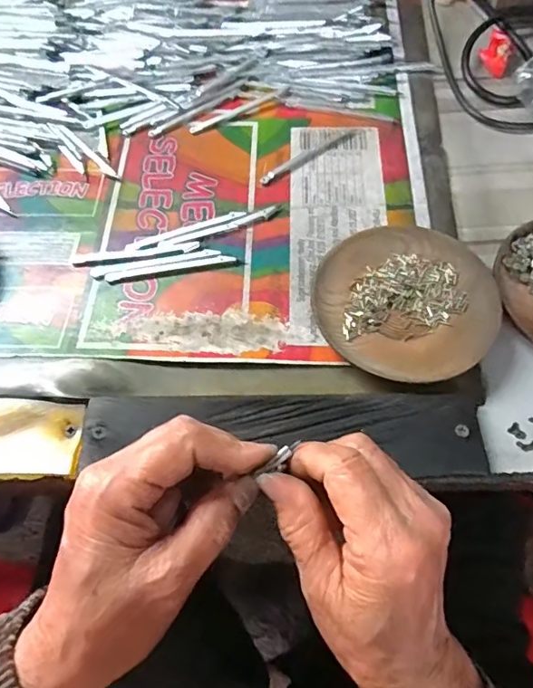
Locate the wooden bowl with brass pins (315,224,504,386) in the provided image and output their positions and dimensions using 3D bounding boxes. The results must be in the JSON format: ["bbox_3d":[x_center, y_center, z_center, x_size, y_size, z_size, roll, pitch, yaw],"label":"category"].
[{"bbox_3d":[0.091,-0.030,0.336,0.112,0.020,0.118,-1,62,1],"label":"wooden bowl with brass pins"}]

